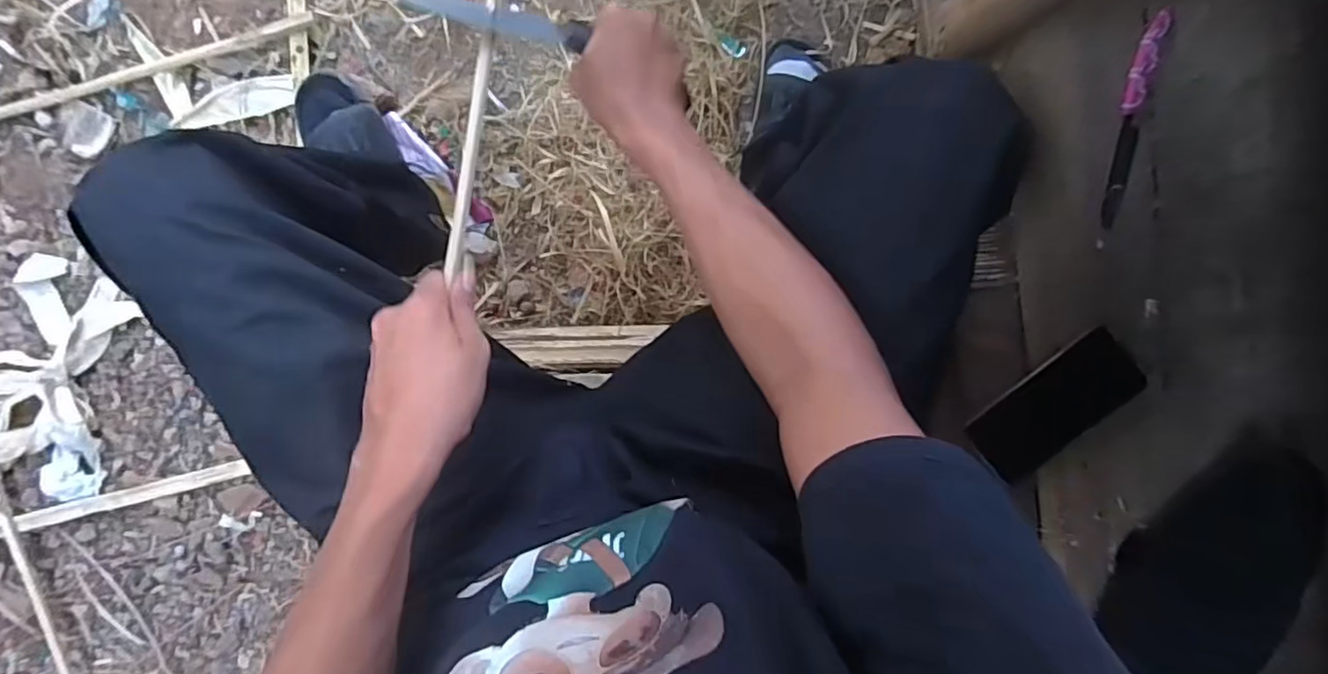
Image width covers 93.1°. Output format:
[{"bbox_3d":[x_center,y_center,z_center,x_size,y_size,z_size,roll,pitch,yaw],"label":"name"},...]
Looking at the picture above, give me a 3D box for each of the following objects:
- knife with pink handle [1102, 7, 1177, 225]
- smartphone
[{"bbox_3d":[0.436,-0.202,0.584,0.026,0.010,0.195,8,99,0],"label":"knife with pink handle"},{"bbox_3d":[0.383,0.069,0.616,0.160,0.009,0.076,-42,86,13],"label":"smartphone"}]

